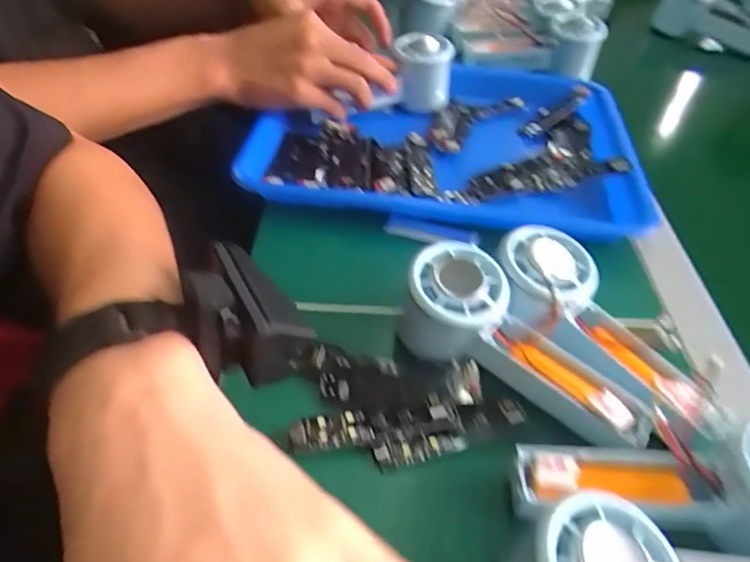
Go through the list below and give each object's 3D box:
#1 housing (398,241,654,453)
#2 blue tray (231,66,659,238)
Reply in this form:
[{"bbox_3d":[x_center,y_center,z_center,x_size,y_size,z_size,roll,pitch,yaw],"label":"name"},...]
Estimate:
[{"bbox_3d":[0.080,0.042,0.298,0.147,0.055,0.051,38,56,10],"label":"housing"},{"bbox_3d":[0.069,-0.134,0.478,0.340,0.041,0.250,10,48,3],"label":"blue tray"}]

